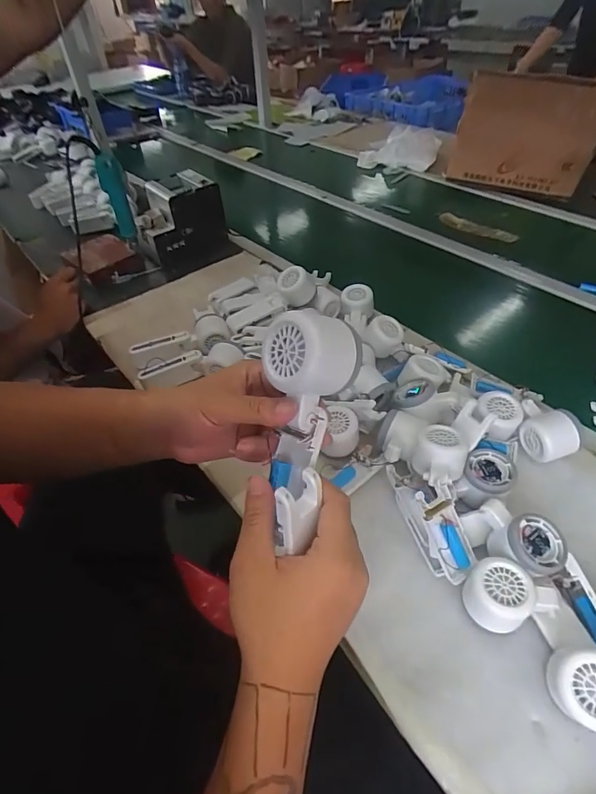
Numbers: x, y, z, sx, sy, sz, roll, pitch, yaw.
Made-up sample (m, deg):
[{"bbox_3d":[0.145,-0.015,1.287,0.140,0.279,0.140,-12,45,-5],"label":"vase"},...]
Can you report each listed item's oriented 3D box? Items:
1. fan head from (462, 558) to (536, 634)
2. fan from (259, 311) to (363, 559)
[{"bbox_3d":[0.194,0.194,0.417,0.059,0.051,0.059,9,46,12],"label":"fan head"},{"bbox_3d":[0.005,0.023,0.306,0.066,0.161,0.056,5,0,9],"label":"fan"}]

